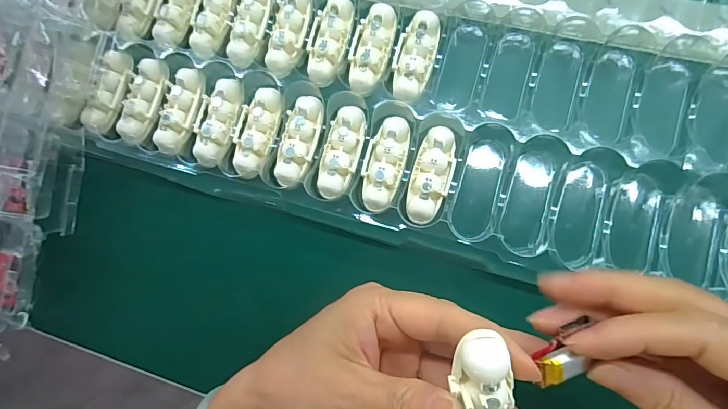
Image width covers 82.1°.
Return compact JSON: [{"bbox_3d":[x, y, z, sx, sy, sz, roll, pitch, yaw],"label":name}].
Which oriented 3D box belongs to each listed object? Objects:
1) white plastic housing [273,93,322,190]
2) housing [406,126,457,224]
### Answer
[{"bbox_3d":[-0.044,-0.043,0.284,0.022,0.008,0.063,14,86,10],"label":"white plastic housing"},{"bbox_3d":[0.044,-0.019,0.267,0.025,0.009,0.061,15,86,10],"label":"housing"}]

